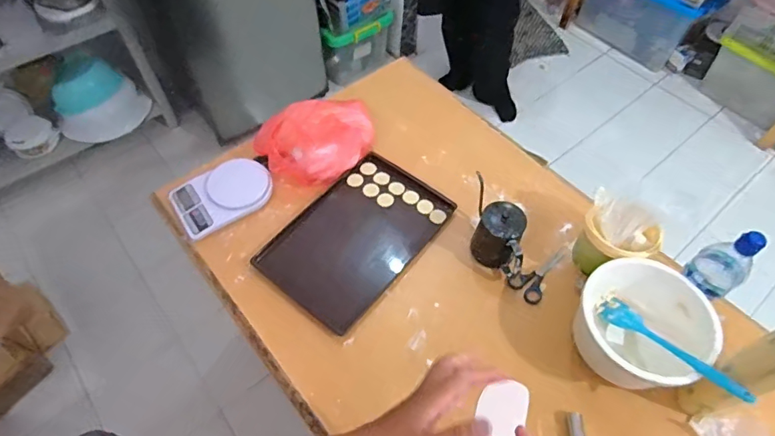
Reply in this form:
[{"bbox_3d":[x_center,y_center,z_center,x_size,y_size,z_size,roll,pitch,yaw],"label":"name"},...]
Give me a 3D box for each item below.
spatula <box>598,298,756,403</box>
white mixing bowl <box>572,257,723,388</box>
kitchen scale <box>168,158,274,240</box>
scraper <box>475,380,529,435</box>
[{"bbox_3d":[0.447,0.201,0.748,0.044,0.026,0.257,-21,27,-15],"label":"spatula"},{"bbox_3d":[0.423,0.177,0.790,0.171,0.125,0.194,-27,61,-18],"label":"white mixing bowl"},{"bbox_3d":[-0.345,-0.050,0.983,0.201,0.039,0.141,-35,64,-22],"label":"kitchen scale"},{"bbox_3d":[0.190,0.321,0.781,0.079,0.009,0.106,21,67,6],"label":"scraper"}]

